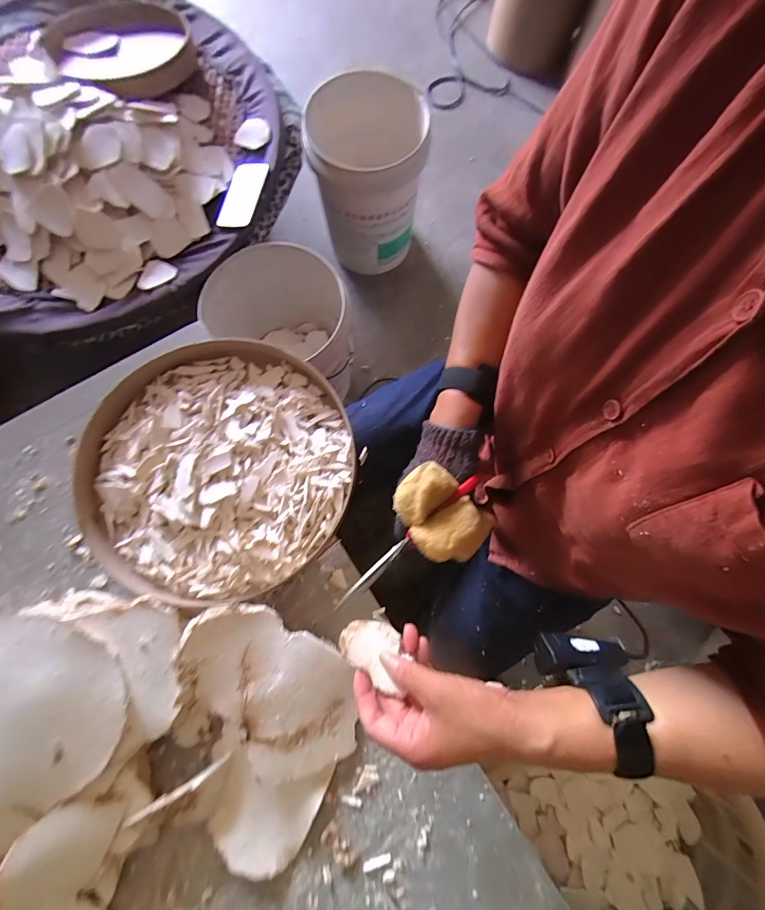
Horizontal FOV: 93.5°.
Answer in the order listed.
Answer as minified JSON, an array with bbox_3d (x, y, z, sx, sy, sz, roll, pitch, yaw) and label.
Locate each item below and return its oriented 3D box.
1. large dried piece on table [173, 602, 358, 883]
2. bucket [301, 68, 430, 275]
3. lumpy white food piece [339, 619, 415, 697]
[{"bbox_3d":[-0.128,0.268,0.350,0.189,0.055,0.197,32,79,6],"label":"large dried piece on table"},{"bbox_3d":[-0.037,-0.692,0.931,0.261,0.367,0.282,0,78,-1],"label":"bucket"},{"bbox_3d":[-0.007,0.172,0.319,0.060,0.013,0.043,36,60,14],"label":"lumpy white food piece"}]

